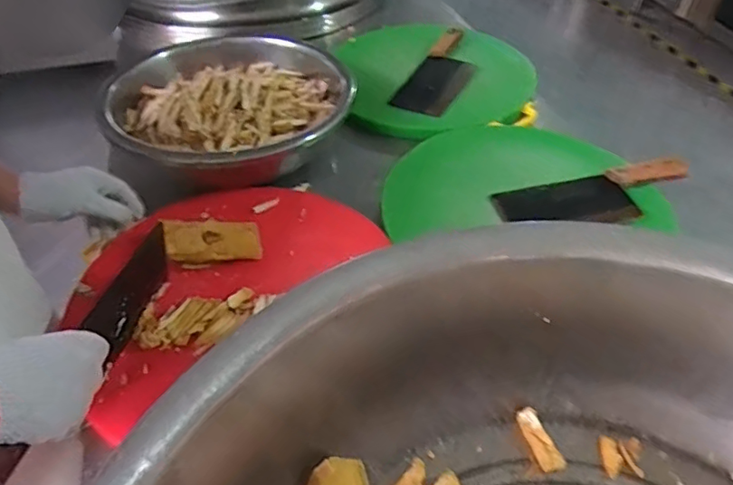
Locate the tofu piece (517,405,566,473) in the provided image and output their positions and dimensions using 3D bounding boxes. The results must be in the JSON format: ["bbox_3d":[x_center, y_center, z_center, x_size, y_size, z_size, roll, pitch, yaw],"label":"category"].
[{"bbox_3d":[0.172,0.197,0.546,0.021,0.009,0.063,-18,62,-16],"label":"tofu piece"}]

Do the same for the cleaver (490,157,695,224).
[{"bbox_3d":[0.341,-0.068,0.808,0.287,0.034,0.096,-7,44,-5],"label":"cleaver"}]

